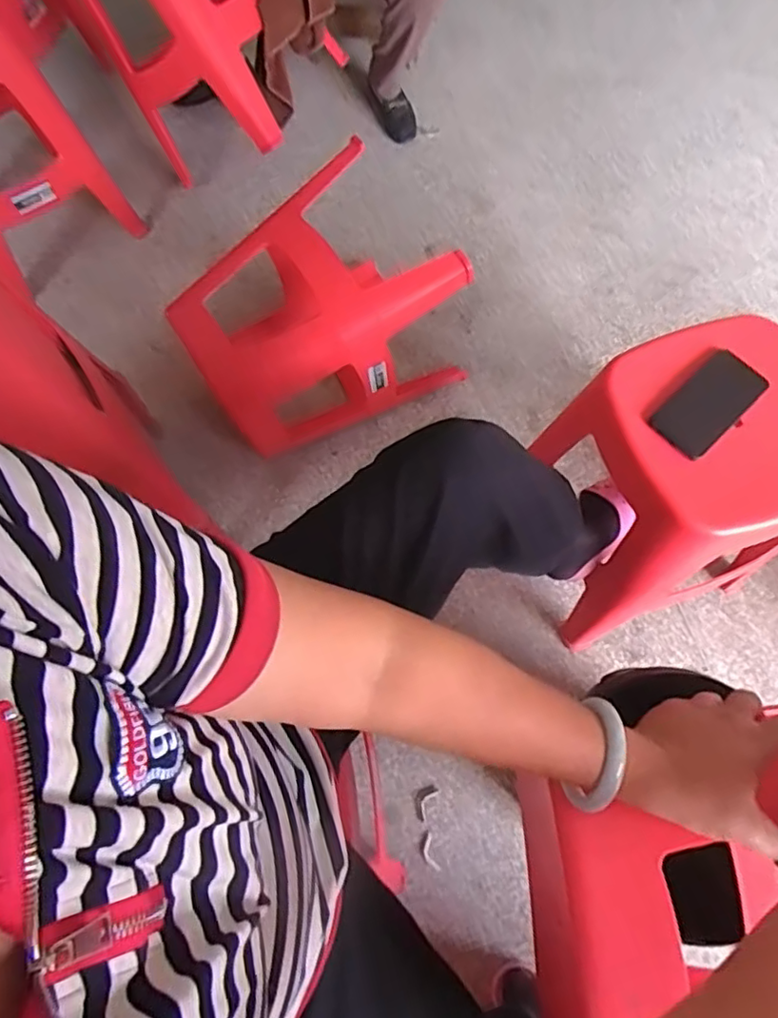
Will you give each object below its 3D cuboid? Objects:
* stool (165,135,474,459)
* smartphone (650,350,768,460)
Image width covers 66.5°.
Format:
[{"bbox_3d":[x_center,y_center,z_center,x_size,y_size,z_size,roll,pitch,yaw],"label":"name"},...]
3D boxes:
[{"bbox_3d":[-0.138,-0.354,1.172,0.464,0.366,0.364,-34,73,-11],"label":"stool"},{"bbox_3d":[0.410,-0.135,0.760,0.153,0.009,0.076,-41,75,-13],"label":"smartphone"}]

